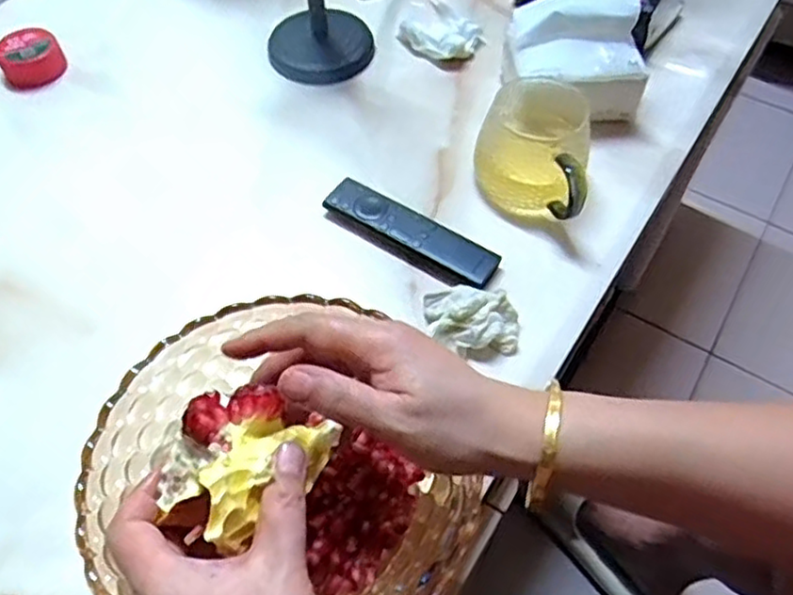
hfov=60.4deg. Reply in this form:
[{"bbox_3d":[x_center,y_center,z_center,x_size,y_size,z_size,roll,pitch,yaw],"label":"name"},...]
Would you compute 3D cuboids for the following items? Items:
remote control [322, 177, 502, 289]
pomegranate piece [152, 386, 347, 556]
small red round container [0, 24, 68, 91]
[{"bbox_3d":[0.011,-0.058,0.573,0.155,0.012,0.035,28,61,18],"label":"remote control"},{"bbox_3d":[-0.080,0.082,0.338,0.063,0.057,0.080,31,62,19],"label":"pomegranate piece"},{"bbox_3d":[-0.376,-0.248,0.698,0.058,0.035,0.067,-29,61,-18],"label":"small red round container"}]

